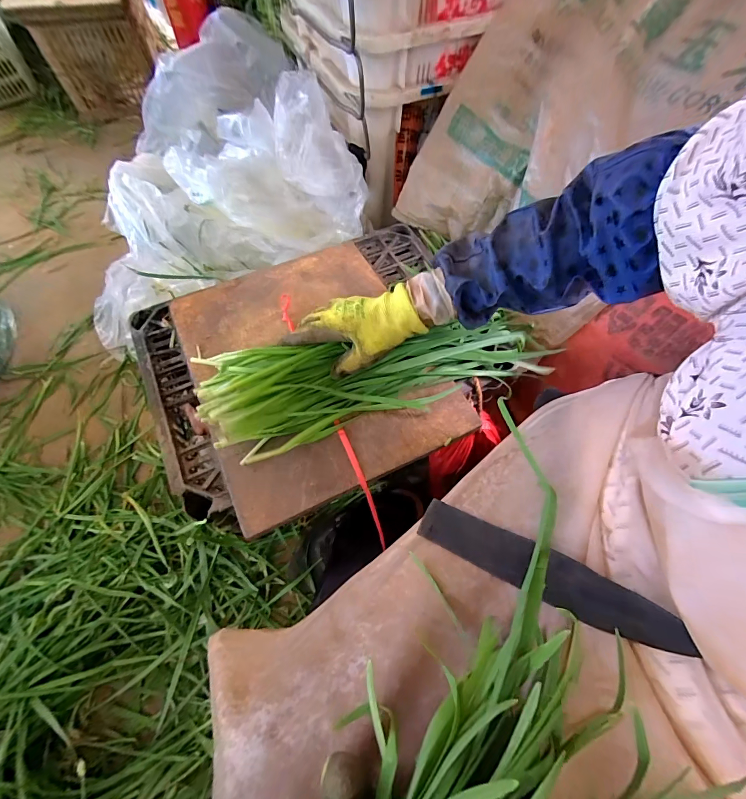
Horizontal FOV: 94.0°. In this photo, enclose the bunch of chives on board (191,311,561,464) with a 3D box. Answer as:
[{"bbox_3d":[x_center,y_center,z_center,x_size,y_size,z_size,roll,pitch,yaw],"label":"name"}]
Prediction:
[{"bbox_3d":[0.016,-0.029,0.425,0.410,0.062,0.113,-12,64,-14],"label":"bunch of chives on board"}]

